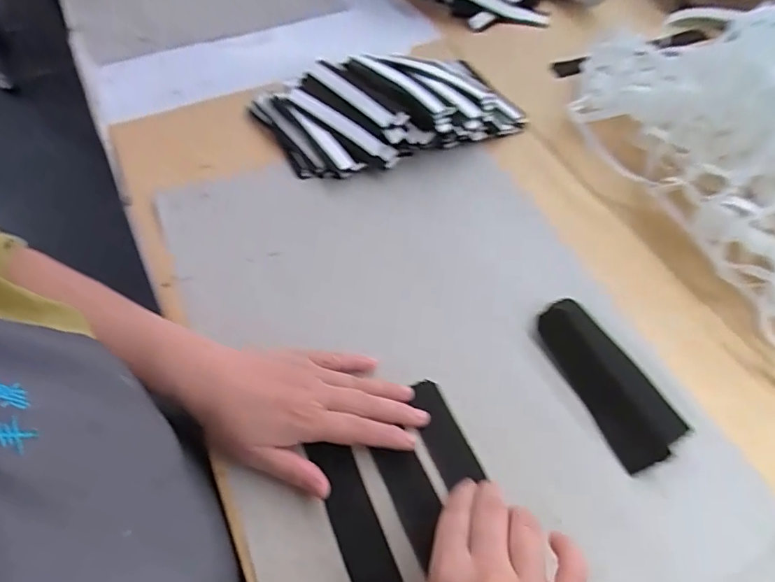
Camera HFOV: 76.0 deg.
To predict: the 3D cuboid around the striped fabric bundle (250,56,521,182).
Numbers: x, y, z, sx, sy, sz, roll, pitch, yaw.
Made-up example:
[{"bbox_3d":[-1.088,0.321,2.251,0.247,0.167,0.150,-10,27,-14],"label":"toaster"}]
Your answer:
[{"bbox_3d":[0.006,-0.212,0.567,0.280,0.052,0.146,-23,59,-16],"label":"striped fabric bundle"}]

